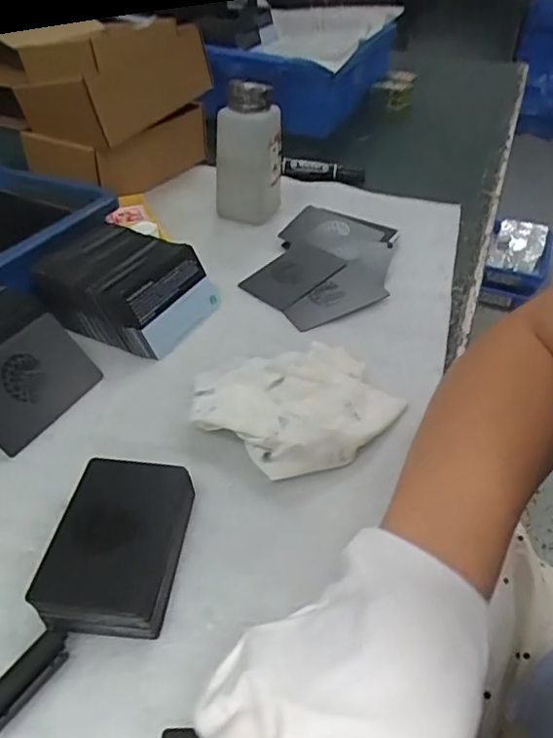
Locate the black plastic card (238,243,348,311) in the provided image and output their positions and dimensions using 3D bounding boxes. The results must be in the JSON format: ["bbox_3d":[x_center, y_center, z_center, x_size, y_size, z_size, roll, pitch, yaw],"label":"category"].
[{"bbox_3d":[0.014,-0.083,0.513,0.079,0.007,0.054,-39,58,-23],"label":"black plastic card"}]

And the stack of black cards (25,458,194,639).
[{"bbox_3d":[-0.078,0.086,0.299,0.061,0.020,0.090,6,38,3],"label":"stack of black cards"}]

